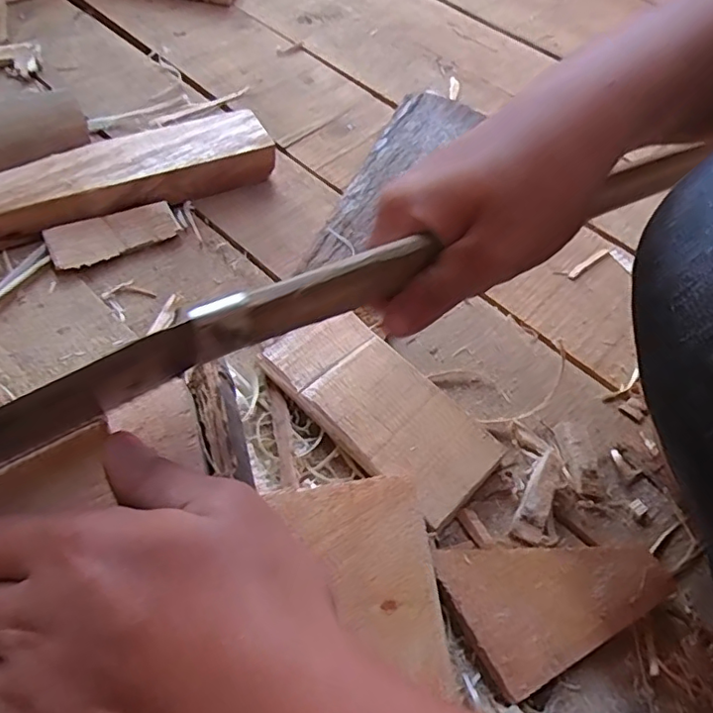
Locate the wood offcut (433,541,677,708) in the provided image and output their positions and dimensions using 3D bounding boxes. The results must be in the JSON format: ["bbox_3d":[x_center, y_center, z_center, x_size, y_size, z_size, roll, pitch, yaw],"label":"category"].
[{"bbox_3d":[0.092,0.103,0.266,0.102,0.015,0.061,-20,59,-18],"label":"wood offcut"}]

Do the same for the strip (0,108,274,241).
[{"bbox_3d":[-0.201,-0.104,0.374,0.294,0.033,0.055,-21,60,-18],"label":"strip"}]

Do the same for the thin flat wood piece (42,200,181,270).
[{"bbox_3d":[-0.157,-0.078,0.373,0.078,0.014,0.030,-23,60,-19],"label":"thin flat wood piece"}]

